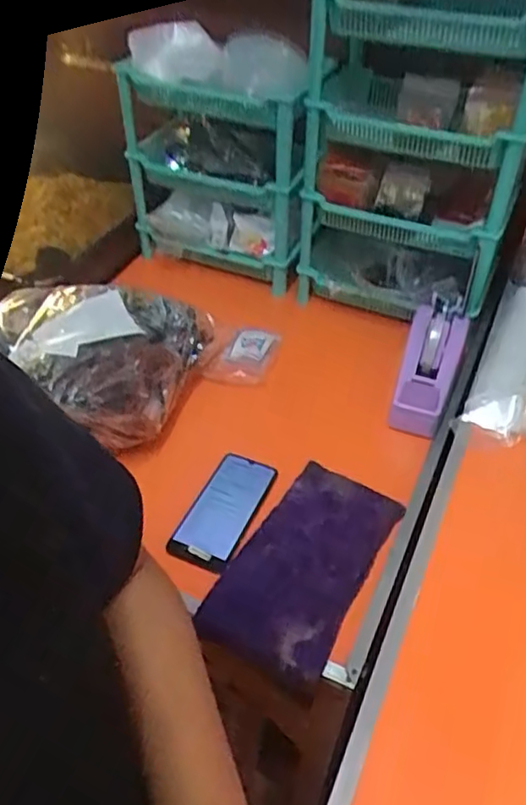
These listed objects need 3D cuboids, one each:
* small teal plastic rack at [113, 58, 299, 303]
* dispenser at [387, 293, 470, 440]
[{"bbox_3d":[-0.097,-0.381,1.088,0.326,0.297,0.107,21,36,17],"label":"small teal plastic rack"},{"bbox_3d":[0.244,-0.064,0.913,0.078,0.091,0.233,14,45,12],"label":"dispenser"}]

